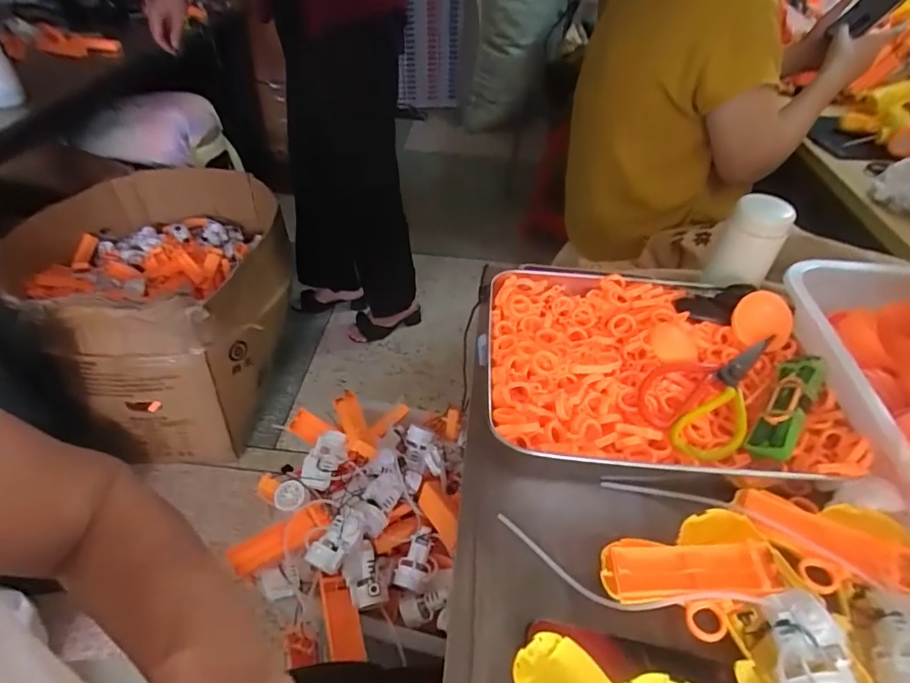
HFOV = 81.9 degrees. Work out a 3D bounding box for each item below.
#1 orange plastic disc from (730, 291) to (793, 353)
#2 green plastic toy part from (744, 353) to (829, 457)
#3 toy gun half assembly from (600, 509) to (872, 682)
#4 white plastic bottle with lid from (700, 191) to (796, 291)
[{"bbox_3d":[0.293,-0.019,0.500,0.051,0.054,0.006,-9,8,11],"label":"orange plastic disc"},{"bbox_3d":[0.276,0.052,0.433,0.029,0.016,0.108,30,61,26],"label":"green plastic toy part"},{"bbox_3d":[0.183,0.175,0.340,0.136,0.035,0.133,-9,44,-13],"label":"toy gun half assembly"},{"bbox_3d":[0.314,-0.104,0.558,0.056,0.096,0.062,27,48,24],"label":"white plastic bottle with lid"}]

